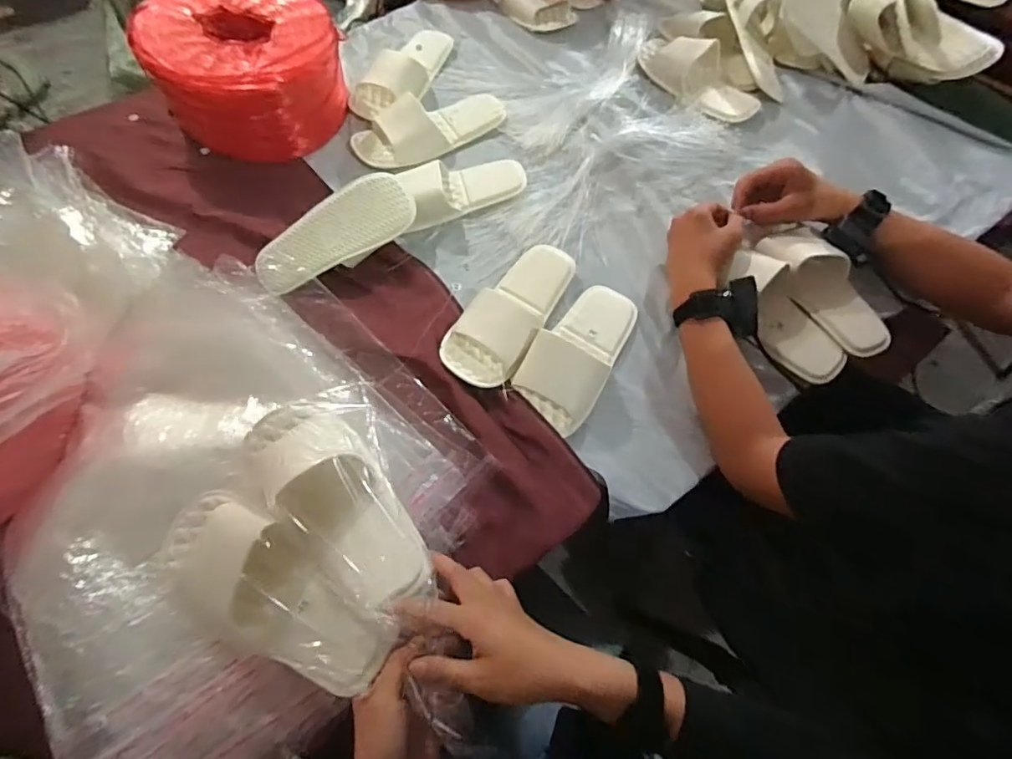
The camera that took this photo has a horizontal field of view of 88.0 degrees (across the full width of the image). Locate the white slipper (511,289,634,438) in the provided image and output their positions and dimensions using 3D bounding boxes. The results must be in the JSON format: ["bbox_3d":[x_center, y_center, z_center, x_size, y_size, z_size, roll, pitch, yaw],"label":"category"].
[{"bbox_3d":[0.087,-0.041,0.634,0.098,0.042,0.197,25,65,12],"label":"white slipper"}]

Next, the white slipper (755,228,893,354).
[{"bbox_3d":[0.410,-0.120,0.666,0.077,0.047,0.195,-24,65,-12],"label":"white slipper"}]

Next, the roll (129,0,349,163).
[{"bbox_3d":[-0.401,-0.490,0.810,0.261,0.133,0.278,-42,72,-15],"label":"roll"}]

